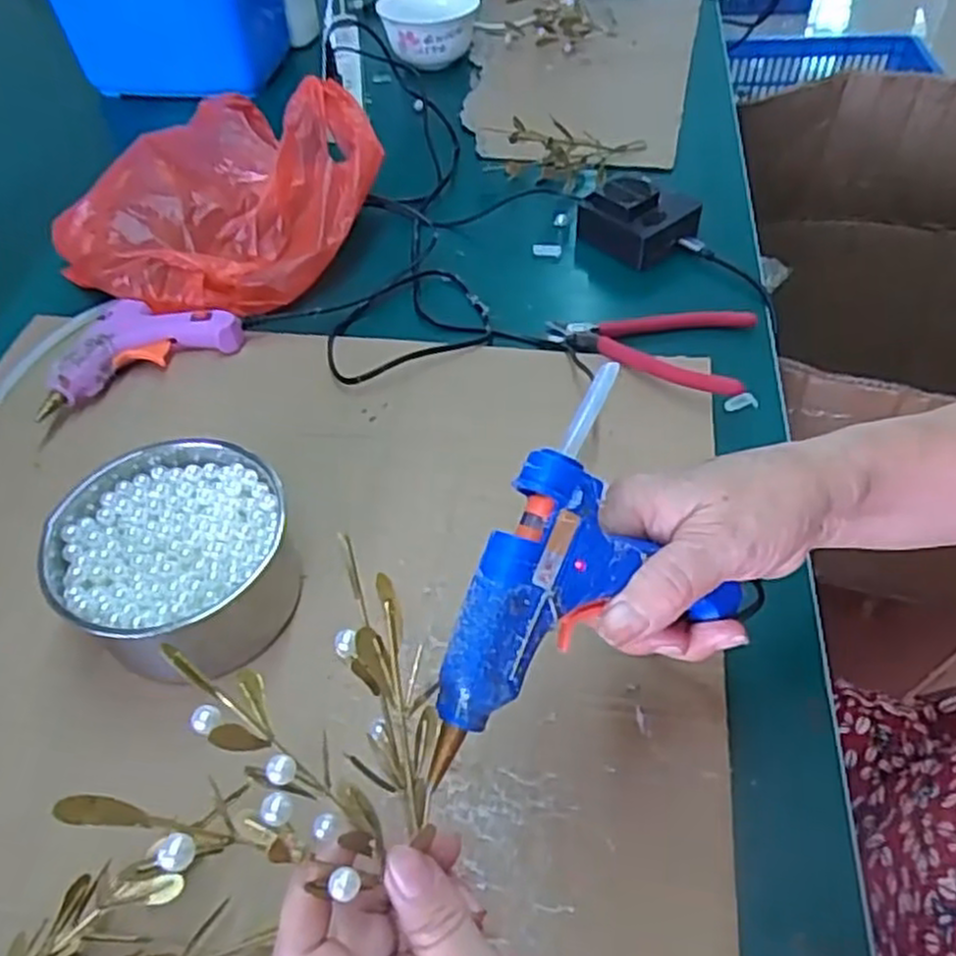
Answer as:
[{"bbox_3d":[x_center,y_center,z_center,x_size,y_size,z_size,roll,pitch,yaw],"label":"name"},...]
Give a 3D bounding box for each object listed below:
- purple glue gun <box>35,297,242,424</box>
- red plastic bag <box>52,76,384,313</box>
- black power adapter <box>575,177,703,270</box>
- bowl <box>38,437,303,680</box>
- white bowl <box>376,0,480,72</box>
[{"bbox_3d":[-0.254,-0.103,0.556,0.141,0.028,0.089,-28,55,-18],"label":"purple glue gun"},{"bbox_3d":[-0.213,-0.236,0.625,0.224,0.090,0.236,36,61,28],"label":"red plastic bag"},{"bbox_3d":[0.133,-0.213,0.628,0.071,0.053,0.077,-33,57,-22],"label":"black power adapter"},{"bbox_3d":[-0.161,0.041,0.412,0.121,0.058,0.117,-2,51,2],"label":"bowl"},{"bbox_3d":[-0.057,-0.533,0.892,0.112,0.057,0.127,0,51,4],"label":"white bowl"}]

